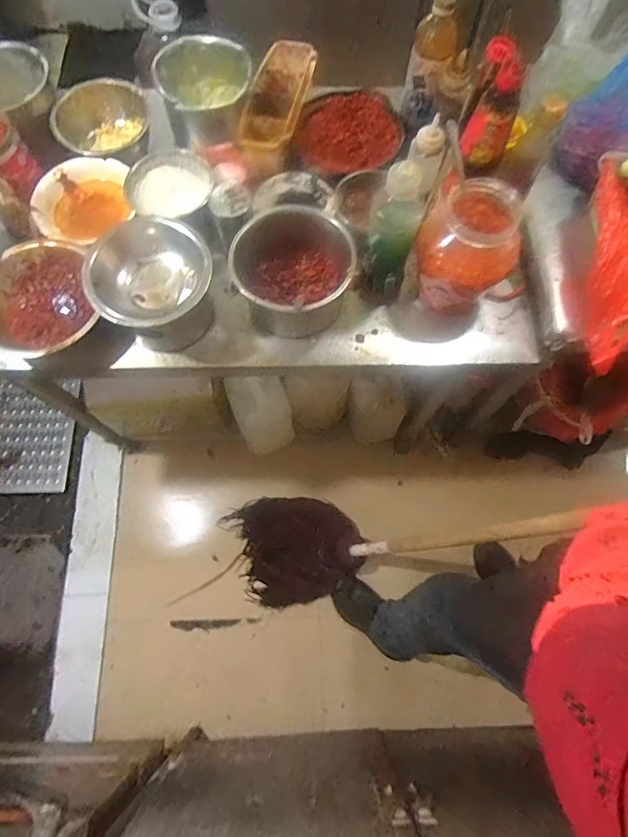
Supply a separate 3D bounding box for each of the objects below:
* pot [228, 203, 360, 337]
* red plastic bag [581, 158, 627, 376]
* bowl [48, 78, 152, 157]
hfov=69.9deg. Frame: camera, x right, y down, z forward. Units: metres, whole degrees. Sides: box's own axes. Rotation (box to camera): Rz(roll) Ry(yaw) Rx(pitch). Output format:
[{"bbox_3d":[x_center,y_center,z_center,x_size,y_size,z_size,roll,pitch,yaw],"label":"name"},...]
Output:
[{"bbox_3d":[-0.029,-0.213,0.687,0.167,0.110,0.170,0,72,0],"label":"pot"},{"bbox_3d":[0.459,-0.204,0.608,0.160,0.075,0.292,7,91,2],"label":"red plastic bag"},{"bbox_3d":[-0.367,-0.505,0.774,0.137,0.063,0.152,10,72,3],"label":"bowl"}]

